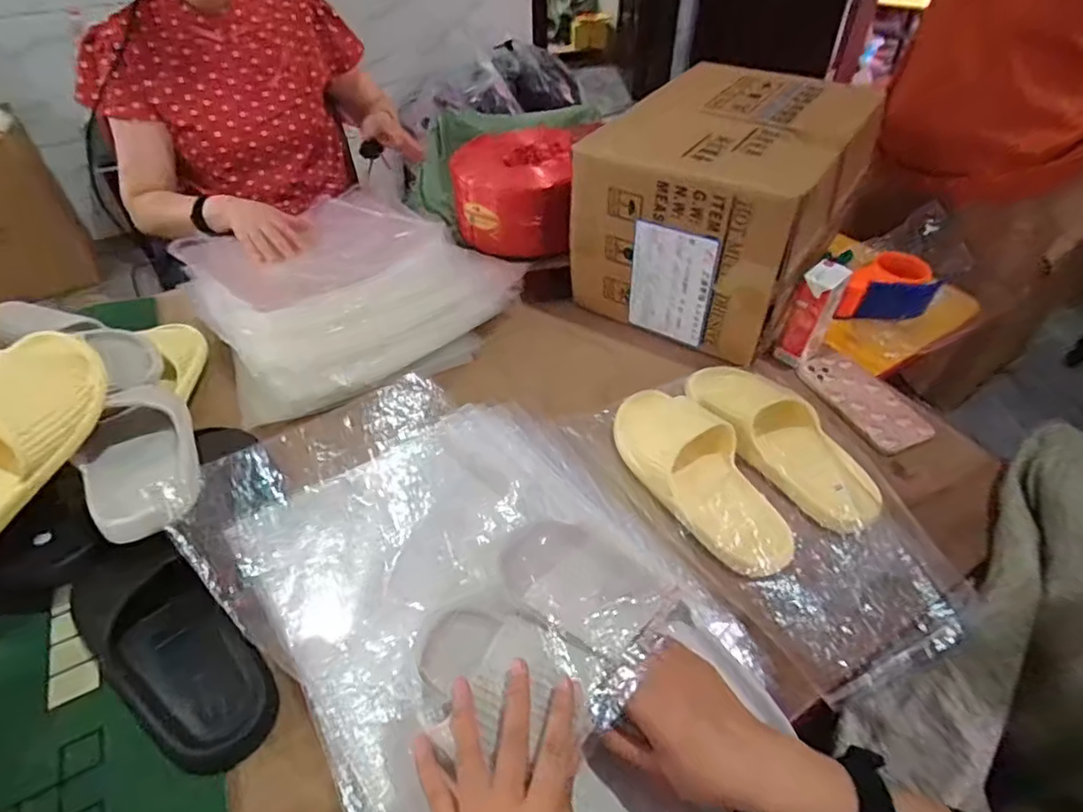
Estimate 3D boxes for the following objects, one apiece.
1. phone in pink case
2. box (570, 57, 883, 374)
[{"bbox_3d":[0.400,-0.008,0.723,0.086,0.014,0.160,-15,47,-14],"label":"phone in pink case"},{"bbox_3d":[0.264,-0.290,0.832,0.278,0.241,0.373,27,51,25],"label":"box"}]

